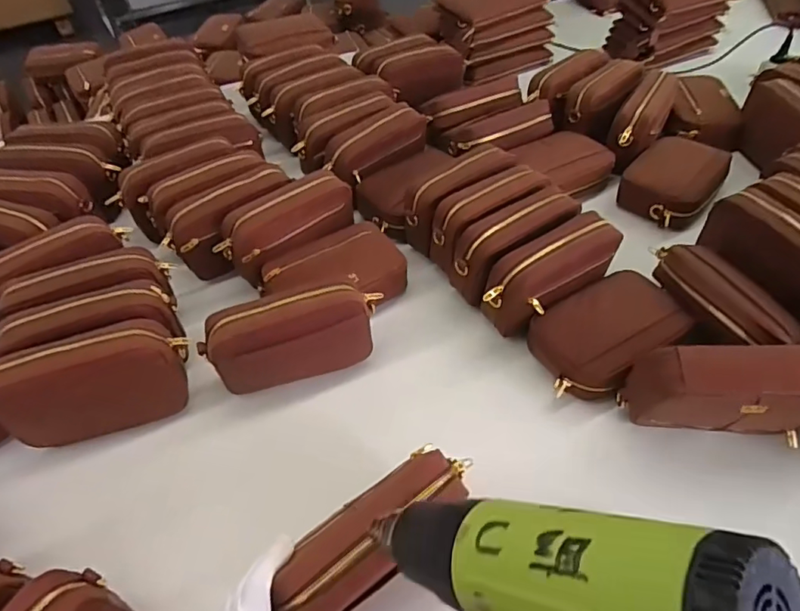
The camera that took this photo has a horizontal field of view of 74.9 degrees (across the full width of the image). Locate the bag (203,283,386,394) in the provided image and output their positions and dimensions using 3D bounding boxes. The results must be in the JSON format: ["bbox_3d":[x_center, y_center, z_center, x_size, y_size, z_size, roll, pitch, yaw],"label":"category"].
[{"bbox_3d":[-0.132,0.031,0.652,0.209,0.114,0.079,-21,52,-15],"label":"bag"}]

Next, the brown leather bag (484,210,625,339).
[{"bbox_3d":[0.198,-0.039,0.691,0.200,0.110,0.071,-28,54,-20],"label":"brown leather bag"}]

